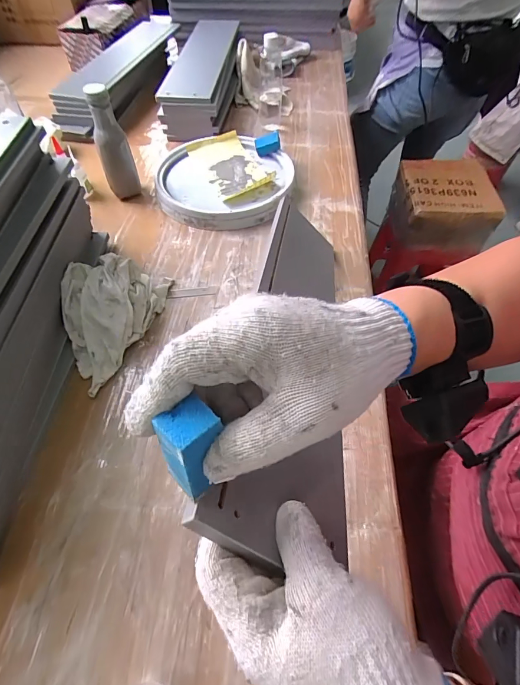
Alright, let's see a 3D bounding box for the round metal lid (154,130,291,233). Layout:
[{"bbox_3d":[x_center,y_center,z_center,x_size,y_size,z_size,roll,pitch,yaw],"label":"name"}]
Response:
[{"bbox_3d":[-0.075,-0.349,0.771,0.273,0.047,0.288,-1,55,1],"label":"round metal lid"}]

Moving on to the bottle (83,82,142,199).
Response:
[{"bbox_3d":[-0.284,-0.377,0.701,0.062,0.209,0.052,-17,56,-9],"label":"bottle"}]

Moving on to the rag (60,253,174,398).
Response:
[{"bbox_3d":[-0.231,-0.043,0.541,0.131,0.082,0.224,4,55,5],"label":"rag"}]

